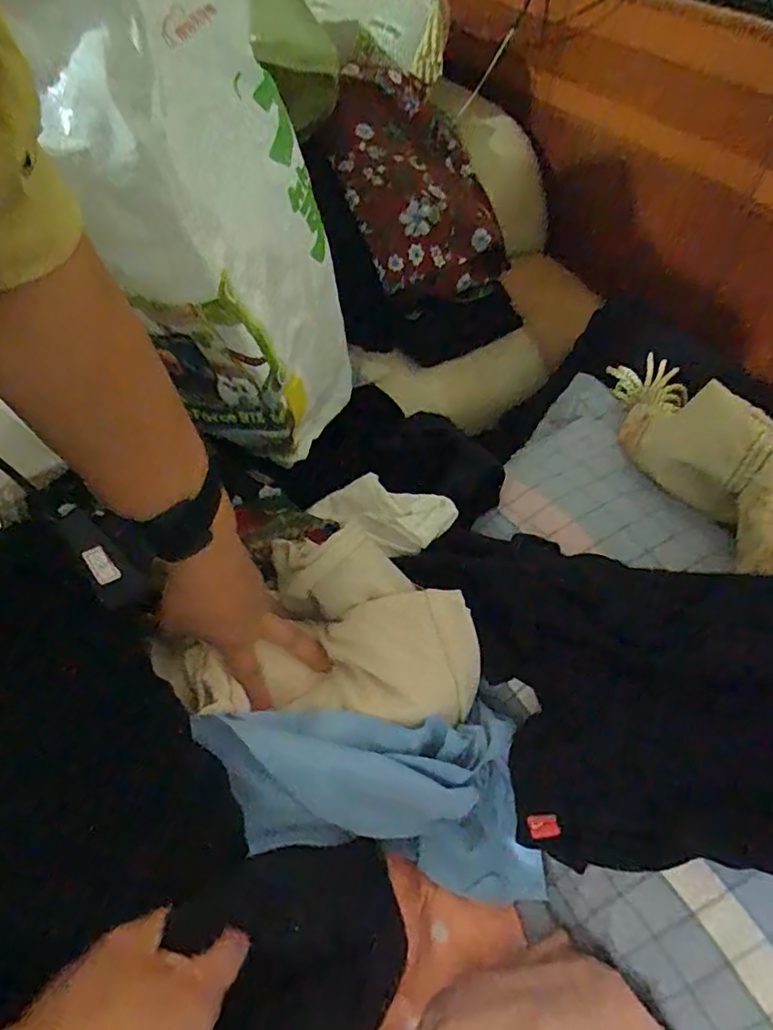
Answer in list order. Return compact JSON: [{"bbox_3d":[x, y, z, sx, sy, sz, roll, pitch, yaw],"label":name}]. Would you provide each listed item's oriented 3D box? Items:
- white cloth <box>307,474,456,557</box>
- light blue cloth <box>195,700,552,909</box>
[{"bbox_3d":[-0.010,-0.002,0.565,0.168,0.030,0.067,14,47,42],"label":"white cloth"},{"bbox_3d":[-0.003,0.197,0.429,0.270,0.094,0.112,24,49,-14],"label":"light blue cloth"}]

